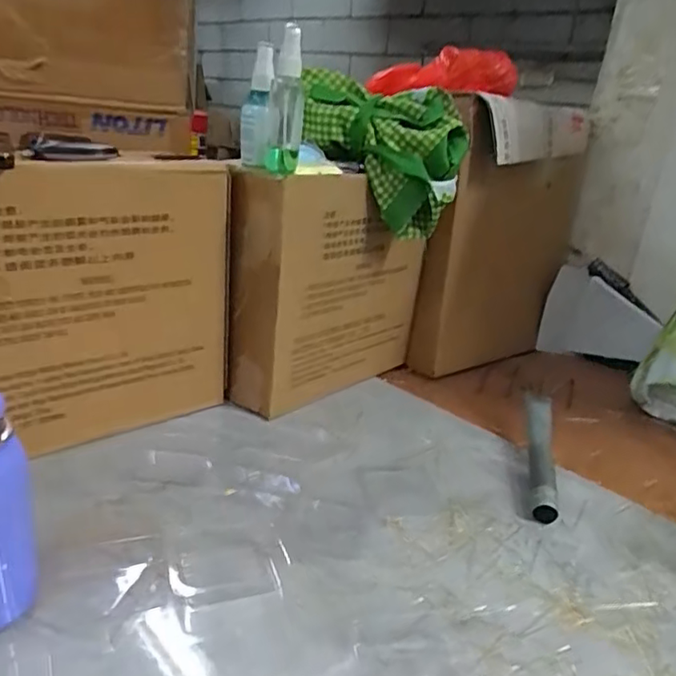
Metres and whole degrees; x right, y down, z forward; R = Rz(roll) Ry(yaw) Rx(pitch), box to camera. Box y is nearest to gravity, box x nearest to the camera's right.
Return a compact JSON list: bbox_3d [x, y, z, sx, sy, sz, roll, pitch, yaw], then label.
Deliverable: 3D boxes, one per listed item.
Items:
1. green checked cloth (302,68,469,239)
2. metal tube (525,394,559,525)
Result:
[{"bbox_3d":[0.046,-0.208,0.687,0.189,0.151,0.067,12,21,14],"label":"green checked cloth"},{"bbox_3d":[0.209,0.114,0.617,0.023,0.019,0.179,10,34,9],"label":"metal tube"}]

